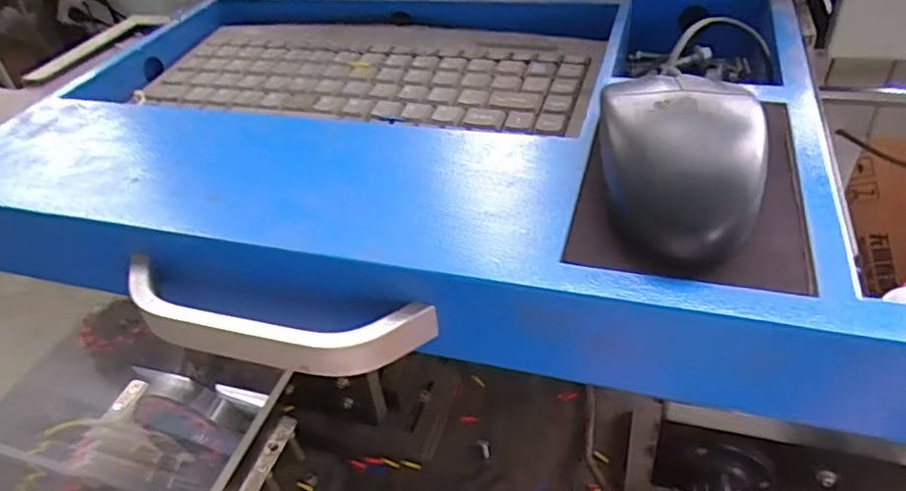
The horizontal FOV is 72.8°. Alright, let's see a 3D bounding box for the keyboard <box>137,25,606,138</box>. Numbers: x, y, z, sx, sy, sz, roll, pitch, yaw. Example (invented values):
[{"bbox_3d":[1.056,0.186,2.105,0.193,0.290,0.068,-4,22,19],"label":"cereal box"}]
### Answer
[{"bbox_3d":[-0.056,-0.113,0.396,0.287,0.012,0.122,6,42,16],"label":"keyboard"}]

